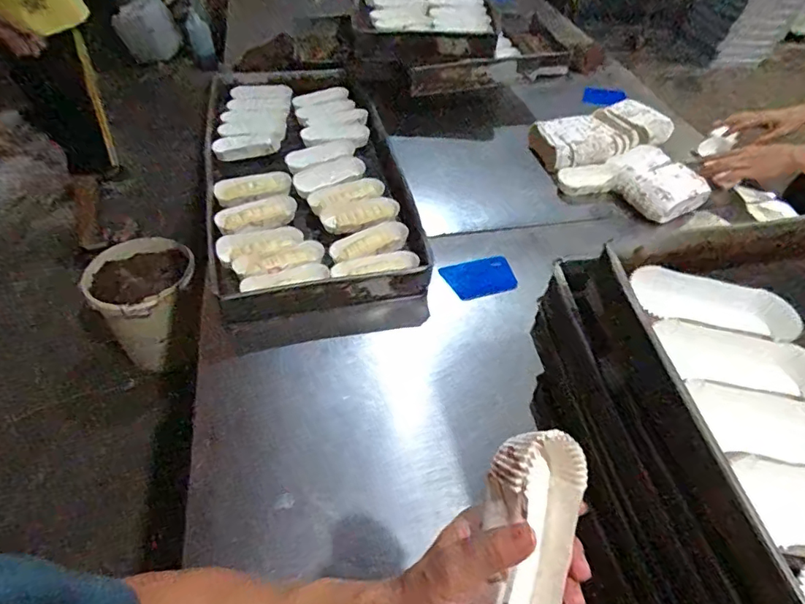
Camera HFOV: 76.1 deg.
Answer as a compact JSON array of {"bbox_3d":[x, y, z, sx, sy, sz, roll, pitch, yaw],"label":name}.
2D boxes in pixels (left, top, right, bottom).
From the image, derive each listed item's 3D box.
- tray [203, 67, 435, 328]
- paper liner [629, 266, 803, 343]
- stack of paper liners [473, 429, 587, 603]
[{"bbox_3d":[-0.224,-0.326,1.124,0.397,0.076,0.896,-7,50,-11],"label":"tray"},{"bbox_3d":[0.295,0.000,0.484,0.151,0.015,0.057,10,49,3],"label":"paper liner"},{"bbox_3d":[0.081,0.165,0.333,0.065,0.046,0.164,8,89,1],"label":"stack of paper liners"}]

